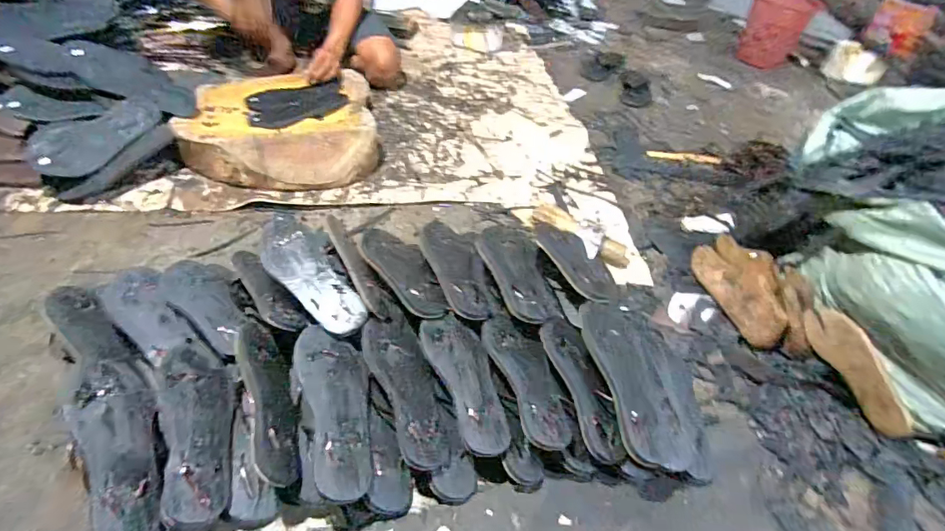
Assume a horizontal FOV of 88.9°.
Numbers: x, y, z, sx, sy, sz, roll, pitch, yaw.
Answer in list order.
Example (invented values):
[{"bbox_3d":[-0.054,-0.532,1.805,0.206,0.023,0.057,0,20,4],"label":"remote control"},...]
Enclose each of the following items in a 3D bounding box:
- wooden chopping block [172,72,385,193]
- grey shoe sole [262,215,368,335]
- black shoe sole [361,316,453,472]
[{"bbox_3d":[-0.479,-0.354,1.207,0.453,0.102,0.411,-8,48,-15],"label":"wooden chopping block"},{"bbox_3d":[-0.261,0.009,0.773,0.098,0.016,0.247,-30,69,-31],"label":"grey shoe sole"},{"bbox_3d":[-0.093,0.176,0.701,0.080,0.019,0.232,-10,58,-32],"label":"black shoe sole"}]

